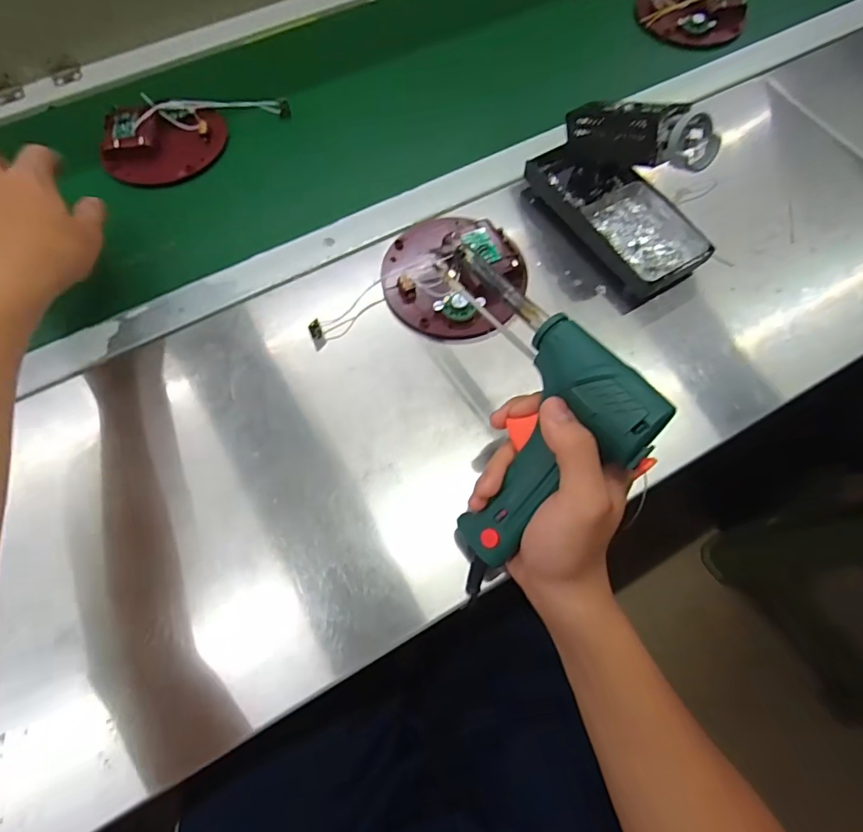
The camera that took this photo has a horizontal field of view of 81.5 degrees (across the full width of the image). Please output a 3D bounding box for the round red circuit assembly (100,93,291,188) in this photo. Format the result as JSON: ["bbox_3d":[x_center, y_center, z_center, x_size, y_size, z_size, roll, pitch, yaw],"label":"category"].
[{"bbox_3d":[-0.229,-0.273,0.491,0.170,0.030,0.089,-7,67,-3],"label":"round red circuit assembly"}]

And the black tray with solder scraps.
[{"bbox_3d":[0.160,-0.175,0.446,0.092,0.043,0.168,-29,70,-12],"label":"black tray with solder scraps"}]

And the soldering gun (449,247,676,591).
[{"bbox_3d":[0.074,0.011,0.304,0.126,0.045,0.209,5,90,41],"label":"soldering gun"}]

